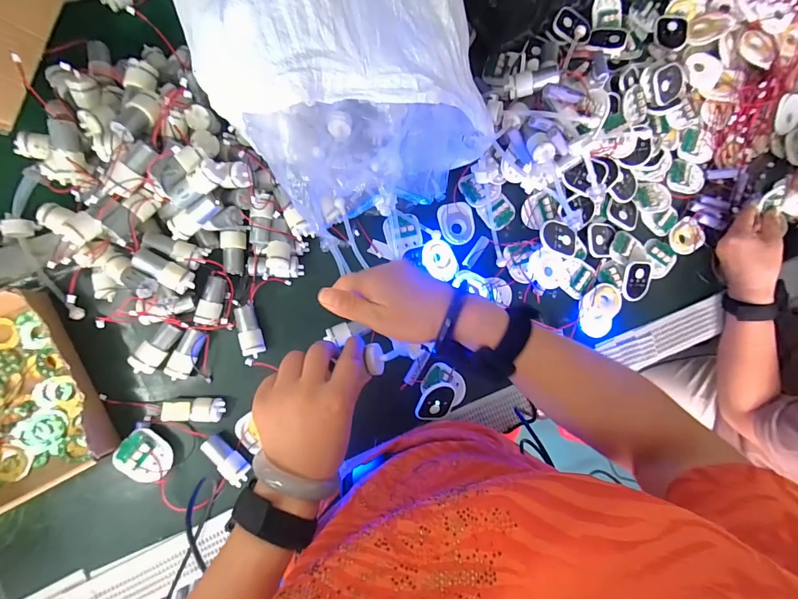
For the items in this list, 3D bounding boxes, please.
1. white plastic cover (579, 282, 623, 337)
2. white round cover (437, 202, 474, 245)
[{"bbox_3d":[0.291,0.015,0.553,0.055,0.012,0.079,17,85,-7],"label":"white plastic cover"},{"bbox_3d":[0.082,-0.107,0.540,0.049,0.007,0.058,-11,89,-9],"label":"white round cover"}]

